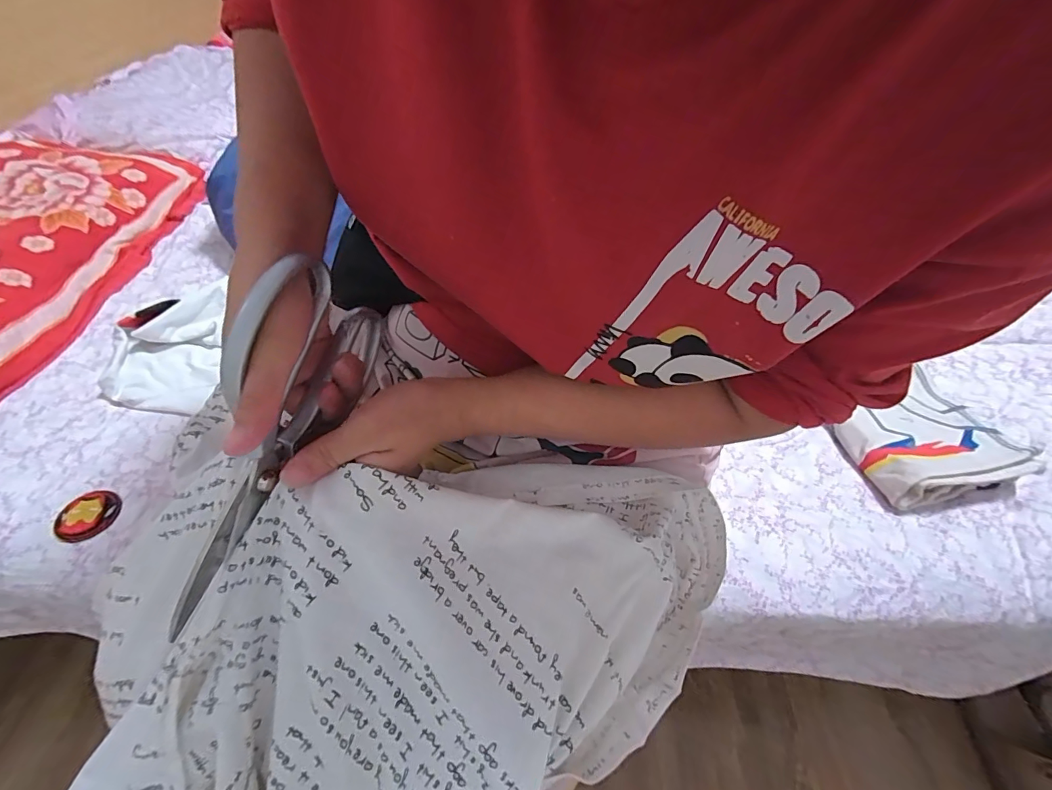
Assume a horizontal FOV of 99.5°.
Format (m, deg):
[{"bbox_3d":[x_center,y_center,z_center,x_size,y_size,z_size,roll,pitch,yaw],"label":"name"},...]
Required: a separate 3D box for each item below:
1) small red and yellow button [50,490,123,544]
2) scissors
[{"bbox_3d":[-0.389,0.108,0.397,0.046,0.011,0.047,1,48,-2],"label":"small red and yellow button"},{"bbox_3d":[-0.143,0.027,0.259,0.014,0.109,0.195,18,82,10],"label":"scissors"}]

